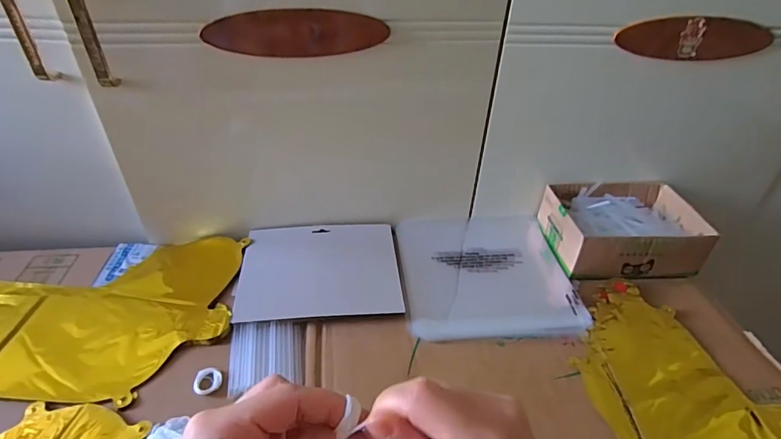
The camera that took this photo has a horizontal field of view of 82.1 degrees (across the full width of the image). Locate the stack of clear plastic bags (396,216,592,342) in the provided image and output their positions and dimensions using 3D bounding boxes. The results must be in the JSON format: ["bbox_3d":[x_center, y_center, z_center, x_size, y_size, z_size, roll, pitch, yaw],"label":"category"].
[{"bbox_3d":[0.122,0.061,0.596,0.215,0.010,0.223,-1,38,-5],"label":"stack of clear plastic bags"}]

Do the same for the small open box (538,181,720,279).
[{"bbox_3d":[0.319,0.009,0.624,0.194,0.065,0.147,-4,39,-9],"label":"small open box"}]

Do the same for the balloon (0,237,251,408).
[{"bbox_3d":[-0.384,0.107,0.506,0.397,0.019,0.224,-1,38,-6],"label":"balloon"}]

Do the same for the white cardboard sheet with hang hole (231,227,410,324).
[{"bbox_3d":[-0.088,0.062,0.571,0.194,0.010,0.155,-3,39,-8],"label":"white cardboard sheet with hang hole"}]

